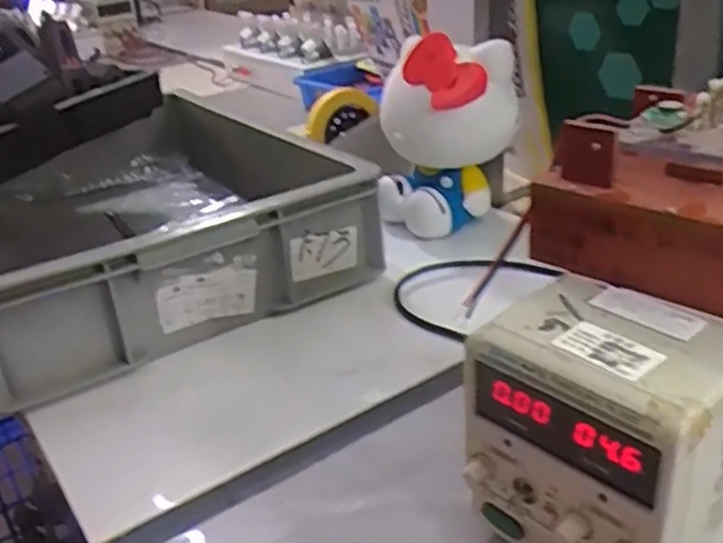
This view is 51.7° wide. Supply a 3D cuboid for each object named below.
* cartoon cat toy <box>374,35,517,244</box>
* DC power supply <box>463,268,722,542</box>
[{"bbox_3d":[0.094,-0.161,0.881,0.144,0.203,0.114,-11,27,-10],"label":"cartoon cat toy"},{"bbox_3d":[0.196,0.076,0.471,0.265,0.151,0.123,-25,32,-34],"label":"DC power supply"}]

